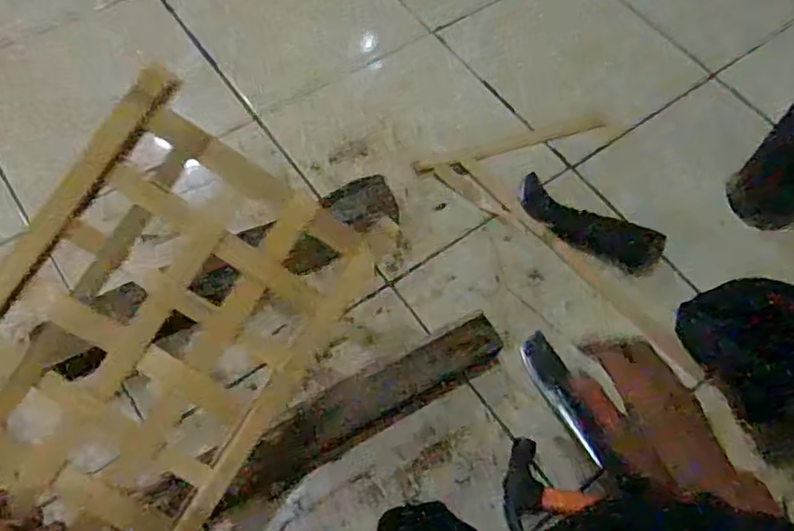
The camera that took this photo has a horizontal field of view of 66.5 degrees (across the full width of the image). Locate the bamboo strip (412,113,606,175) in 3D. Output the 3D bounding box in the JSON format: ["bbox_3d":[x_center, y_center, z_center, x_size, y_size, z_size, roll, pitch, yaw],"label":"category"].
[{"bbox_3d":[0.156,-0.165,0.818,0.282,0.008,0.022,-17,71,-16],"label":"bamboo strip"}]

